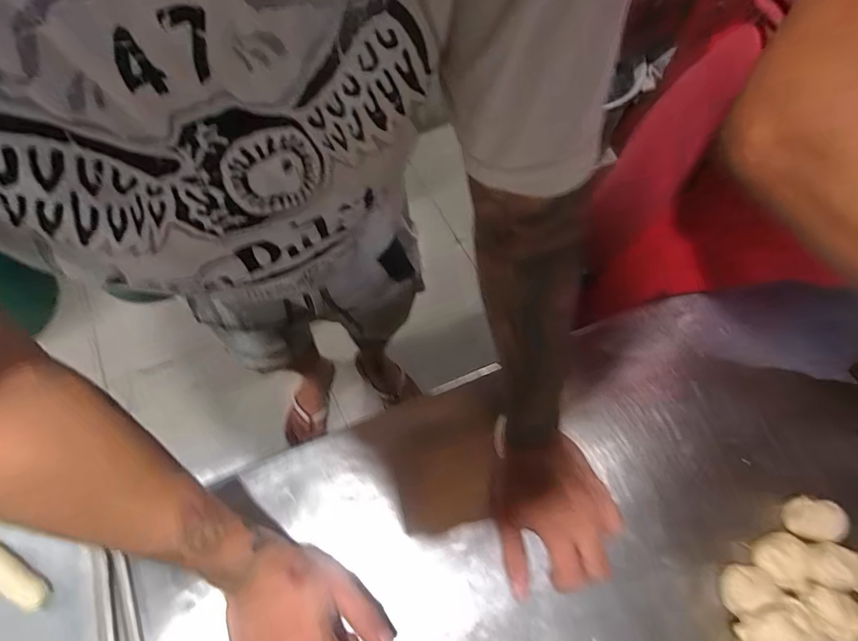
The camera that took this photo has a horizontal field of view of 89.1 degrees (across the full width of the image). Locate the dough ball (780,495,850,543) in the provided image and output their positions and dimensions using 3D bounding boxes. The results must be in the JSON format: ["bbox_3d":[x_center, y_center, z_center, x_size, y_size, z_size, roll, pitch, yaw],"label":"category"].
[{"bbox_3d":[0.367,0.190,0.421,0.042,0.033,0.040,3,66,0],"label":"dough ball"}]

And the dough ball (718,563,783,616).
[{"bbox_3d":[0.290,0.242,0.397,0.046,0.031,0.036,-8,66,-5],"label":"dough ball"}]

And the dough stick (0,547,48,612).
[{"bbox_3d":[-0.373,0.221,0.385,0.093,0.017,0.022,29,68,11],"label":"dough stick"}]

